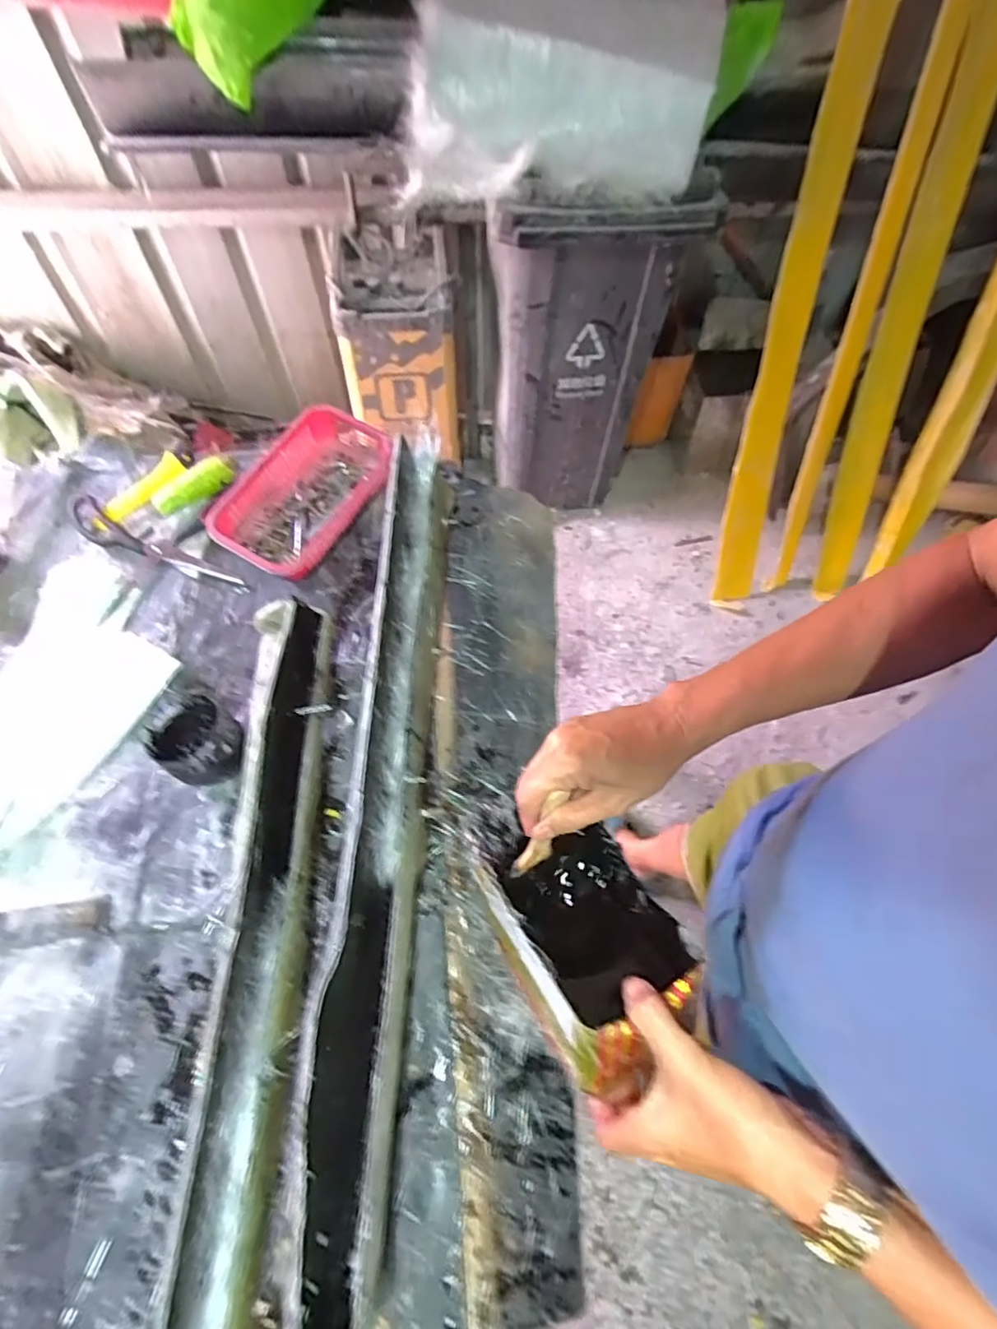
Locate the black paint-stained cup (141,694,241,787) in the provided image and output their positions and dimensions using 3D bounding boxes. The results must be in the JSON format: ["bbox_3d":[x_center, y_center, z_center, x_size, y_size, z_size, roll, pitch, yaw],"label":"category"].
[{"bbox_3d":[-0.295,0.079,0.584,0.088,0.075,0.078,27,62,14],"label":"black paint-stained cup"}]

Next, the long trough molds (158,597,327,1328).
[{"bbox_3d":[-0.200,0.287,0.437,0.065,0.100,0.778,-1,59,-2],"label":"long trough molds"}]

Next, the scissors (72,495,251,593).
[{"bbox_3d":[-0.421,-0.137,0.717,0.244,0.012,0.046,28,73,7],"label":"scissors"}]

